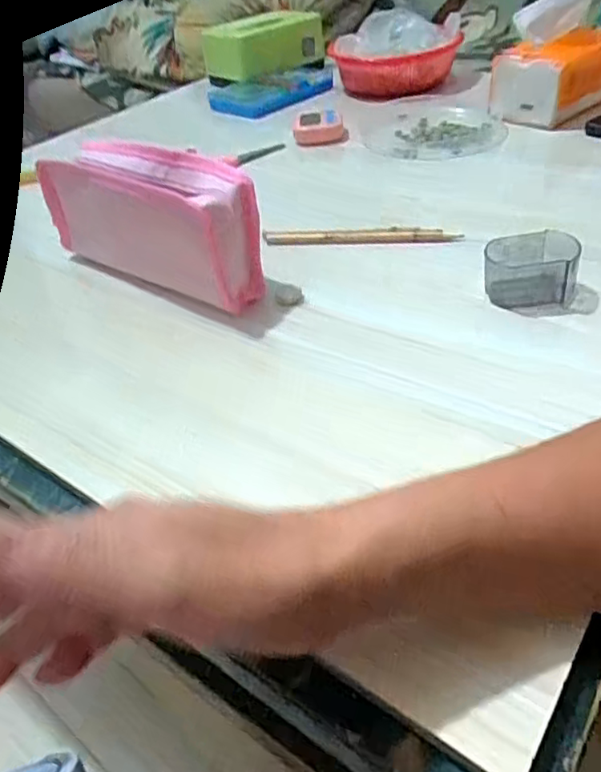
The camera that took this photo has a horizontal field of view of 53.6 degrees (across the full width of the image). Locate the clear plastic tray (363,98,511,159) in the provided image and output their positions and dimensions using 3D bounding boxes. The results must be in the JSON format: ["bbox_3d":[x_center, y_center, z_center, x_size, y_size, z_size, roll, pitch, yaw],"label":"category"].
[{"bbox_3d":[0.146,-0.293,0.667,0.149,0.018,0.178,-2,40,8],"label":"clear plastic tray"}]

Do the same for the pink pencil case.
[{"bbox_3d":[-0.108,-0.126,0.449,0.193,0.080,0.068,21,48,30],"label":"pink pencil case"}]

